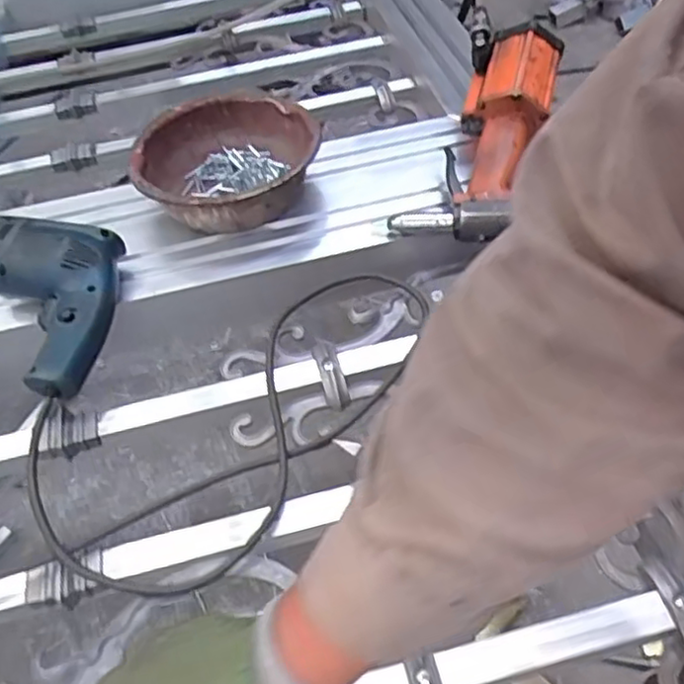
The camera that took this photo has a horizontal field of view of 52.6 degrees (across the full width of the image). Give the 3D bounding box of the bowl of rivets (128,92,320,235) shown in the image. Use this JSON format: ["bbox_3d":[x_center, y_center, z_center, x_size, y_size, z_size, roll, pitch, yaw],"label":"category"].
[{"bbox_3d":[-0.122,-0.191,0.752,0.187,0.081,0.187,-3,49,3],"label":"bowl of rivets"}]

